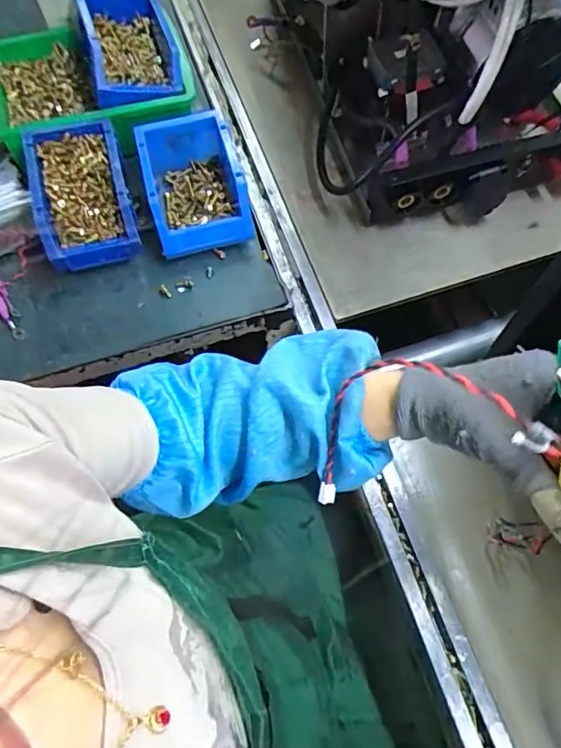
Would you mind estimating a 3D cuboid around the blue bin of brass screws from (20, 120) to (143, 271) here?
[{"bbox_3d":[-0.230,-0.211,0.607,0.105,0.057,0.166,-14,67,-4],"label":"blue bin of brass screws"}]

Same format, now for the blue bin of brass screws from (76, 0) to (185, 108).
[{"bbox_3d":[-0.188,-0.407,0.640,0.111,0.059,0.166,-16,68,-5],"label":"blue bin of brass screws"}]

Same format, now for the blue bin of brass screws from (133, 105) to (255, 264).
[{"bbox_3d":[-0.101,-0.224,0.614,0.109,0.068,0.155,-15,68,-4],"label":"blue bin of brass screws"}]

